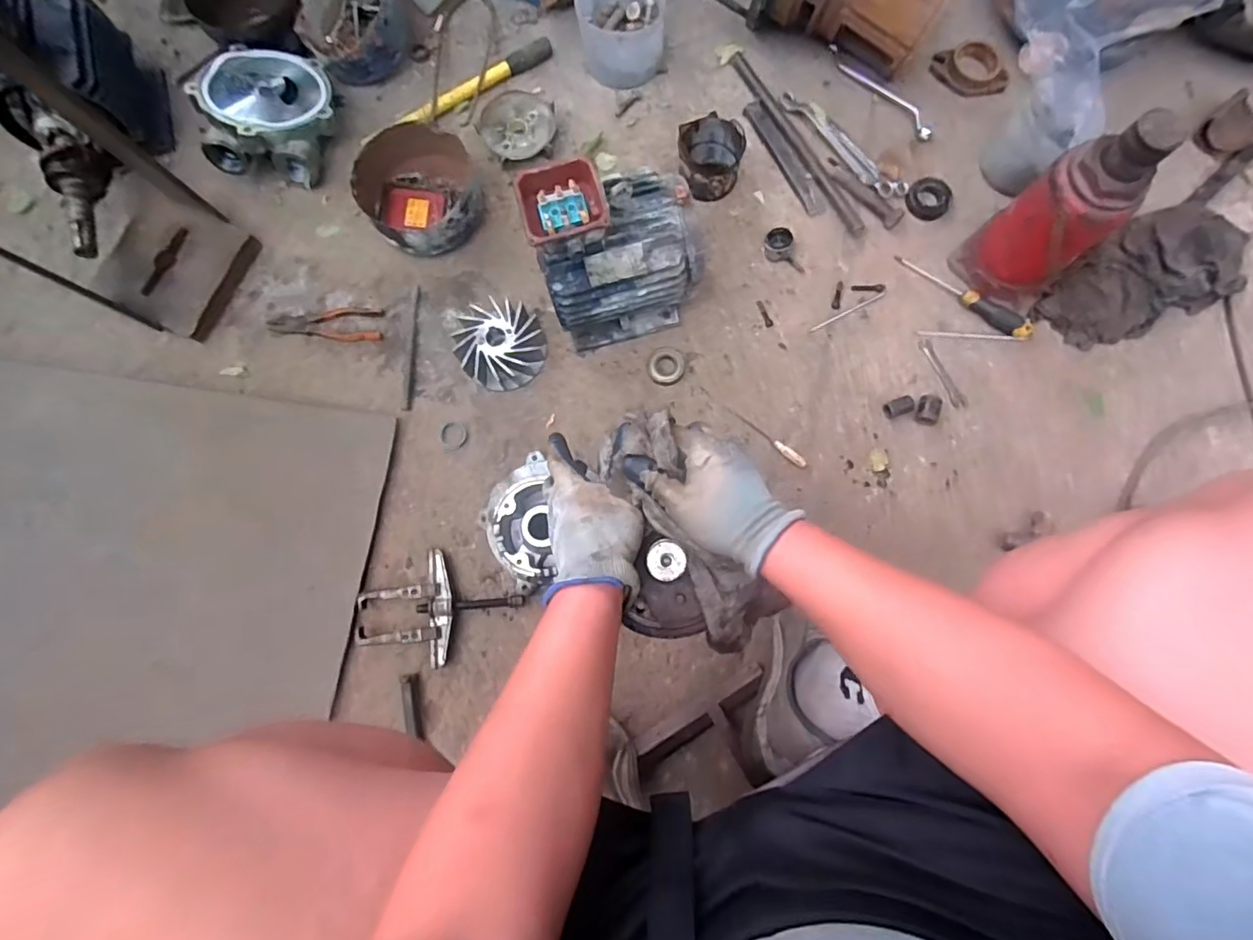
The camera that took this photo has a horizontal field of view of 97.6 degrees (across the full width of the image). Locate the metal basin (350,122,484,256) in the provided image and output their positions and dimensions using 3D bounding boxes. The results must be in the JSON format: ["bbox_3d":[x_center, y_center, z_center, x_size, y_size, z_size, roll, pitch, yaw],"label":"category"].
[{"bbox_3d":[-0.329,-0.450,0.893,0.183,0.101,0.181,0,79,2],"label":"metal basin"}]

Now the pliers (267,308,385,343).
[{"bbox_3d":[-0.491,-0.238,0.900,0.181,0.011,0.060,1,79,2],"label":"pliers"}]

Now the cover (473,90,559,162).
[{"bbox_3d":[-0.187,-0.594,0.946,0.128,0.028,0.121,0,79,2],"label":"cover"}]

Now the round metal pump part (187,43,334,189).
[{"bbox_3d":[-0.601,-0.607,0.930,0.187,0.108,0.221,-11,79,0],"label":"round metal pump part"}]

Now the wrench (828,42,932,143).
[{"bbox_3d":[0.432,-0.643,0.935,0.028,0.025,0.234,-40,81,-8],"label":"wrench"}]

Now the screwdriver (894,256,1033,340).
[{"bbox_3d":[0.531,-0.276,0.863,0.227,0.026,0.025,38,83,8],"label":"screwdriver"}]

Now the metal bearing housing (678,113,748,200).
[{"bbox_3d":[0.136,-0.502,0.893,0.101,0.073,0.101,0,79,2],"label":"metal bearing housing"}]

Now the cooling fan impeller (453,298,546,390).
[{"bbox_3d":[-0.198,-0.199,0.860,0.132,0.052,0.138,0,79,2],"label":"cooling fan impeller"}]

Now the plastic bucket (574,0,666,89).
[{"bbox_3d":[-0.005,-0.748,0.935,0.144,0.102,0.144,0,79,2],"label":"plastic bucket"}]

